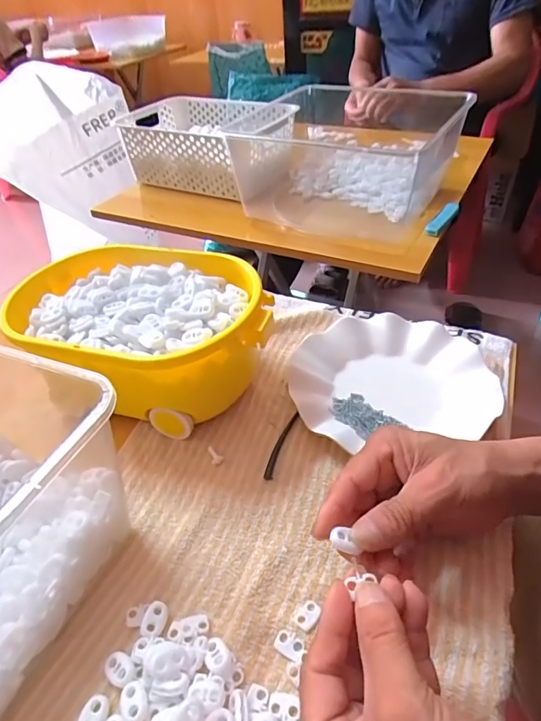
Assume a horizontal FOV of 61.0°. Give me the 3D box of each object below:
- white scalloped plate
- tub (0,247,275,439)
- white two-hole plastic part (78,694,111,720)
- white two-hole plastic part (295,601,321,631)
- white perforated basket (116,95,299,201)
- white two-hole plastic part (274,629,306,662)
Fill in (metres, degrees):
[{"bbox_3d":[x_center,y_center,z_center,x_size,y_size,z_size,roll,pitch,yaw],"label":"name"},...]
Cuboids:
[{"bbox_3d":[0.111,0.015,0.443,0.180,0.023,0.160,-8,42,-3],"label":"white scalloped plate"},{"bbox_3d":[-0.118,-0.020,0.446,0.247,0.104,0.163,8,43,15],"label":"tub"},{"bbox_3d":[-0.102,0.208,0.266,0.015,0.007,0.022,6,43,13],"label":"white two-hole plastic part"},{"bbox_3d":[0.025,0.166,0.300,0.012,0.004,0.019,25,50,30],"label":"white two-hole plastic part"},{"bbox_3d":[-0.115,-0.404,0.869,0.311,0.112,0.202,21,48,27],"label":"white perforated basket"},{"bbox_3d":[0.012,0.178,0.288,0.019,0.004,0.013,20,48,26],"label":"white two-hole plastic part"}]

